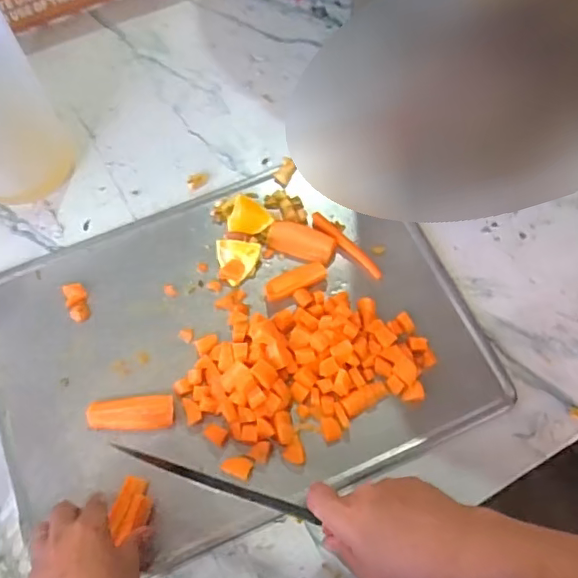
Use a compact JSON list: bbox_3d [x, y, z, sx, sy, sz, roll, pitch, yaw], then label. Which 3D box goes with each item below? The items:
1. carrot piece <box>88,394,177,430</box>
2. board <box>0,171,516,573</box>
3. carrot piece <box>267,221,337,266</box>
[{"bbox_3d":[-0.148,0.117,0.531,0.082,0.012,0.032,-3,68,2],"label":"carrot piece"},{"bbox_3d":[-0.057,0.048,0.546,0.448,0.022,0.325,-21,69,-6],"label":"board"},{"bbox_3d":[0.013,-0.050,0.589,0.071,0.011,0.033,17,70,9],"label":"carrot piece"}]

